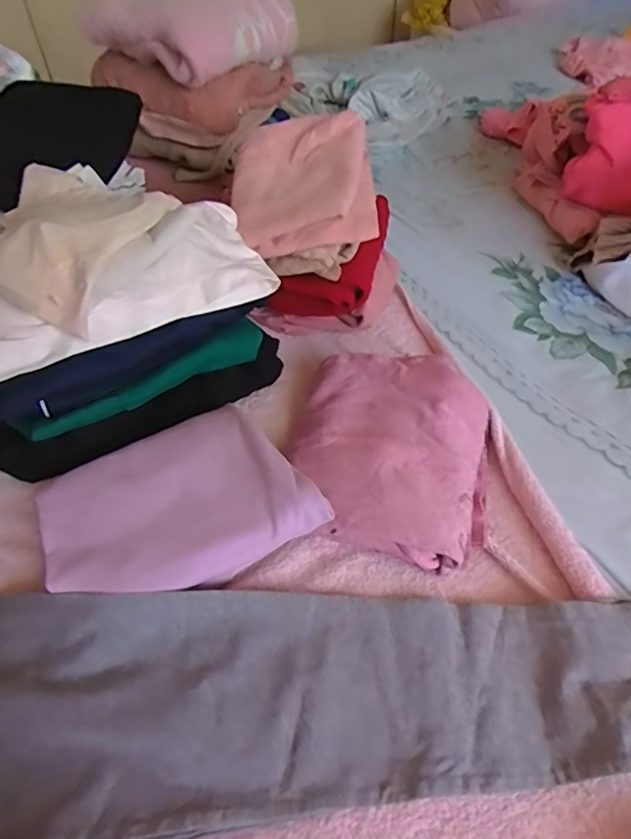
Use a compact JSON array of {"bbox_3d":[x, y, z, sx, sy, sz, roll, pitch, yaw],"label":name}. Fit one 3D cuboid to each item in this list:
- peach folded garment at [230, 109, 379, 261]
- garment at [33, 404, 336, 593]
[{"bbox_3d":[-0.016,-0.266,0.592,0.152,0.081,0.165,-3,49,-2],"label":"peach folded garment"},{"bbox_3d":[-0.123,0.068,0.451,0.213,0.056,0.159,-19,53,-17],"label":"garment"}]

